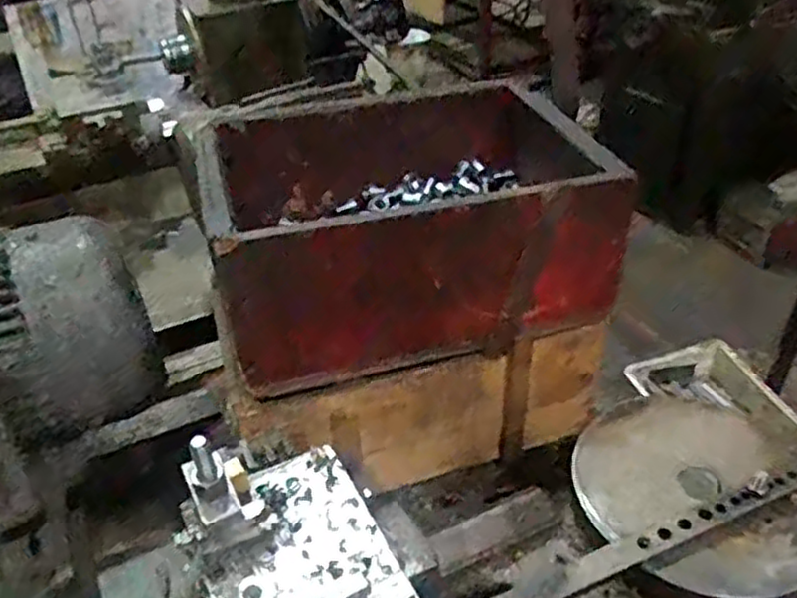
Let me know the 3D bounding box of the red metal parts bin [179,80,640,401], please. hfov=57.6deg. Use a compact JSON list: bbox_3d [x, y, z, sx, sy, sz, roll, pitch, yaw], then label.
[{"bbox_3d":[0.011,-0.069,0.691,0.346,0.152,0.221,-11,37,-10],"label":"red metal parts bin"}]

